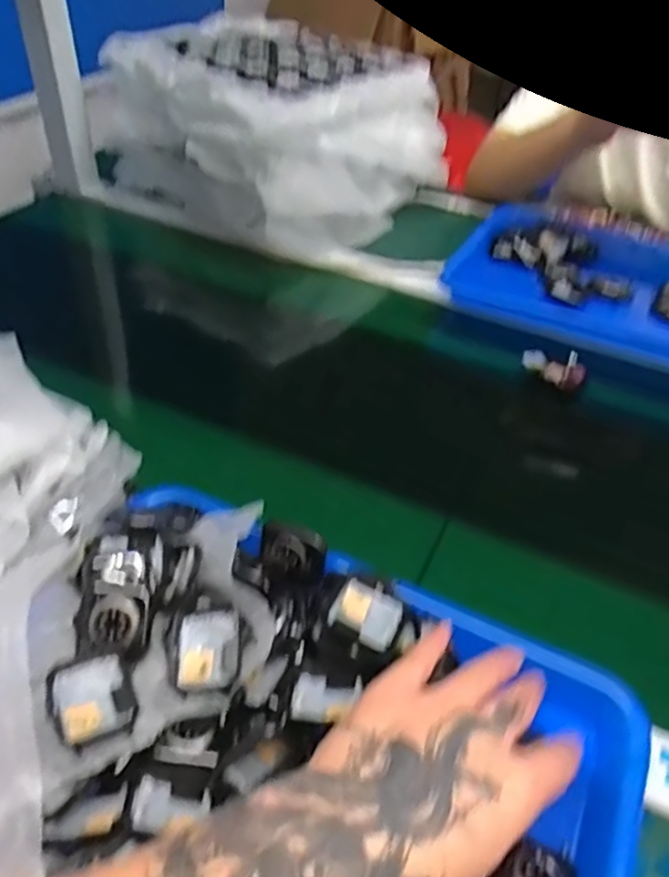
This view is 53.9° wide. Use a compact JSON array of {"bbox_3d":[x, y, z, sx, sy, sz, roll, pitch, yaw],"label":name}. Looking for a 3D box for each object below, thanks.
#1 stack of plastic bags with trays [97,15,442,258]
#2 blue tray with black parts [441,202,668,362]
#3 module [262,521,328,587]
[{"bbox_3d":[-0.071,-0.409,0.859,0.352,0.171,0.321,30,49,25],"label":"stack of plastic bags with trays"},{"bbox_3d":[0.314,-0.175,0.735,0.330,0.042,0.223,19,45,16],"label":"blue tray with black parts"},{"bbox_3d":[-0.025,0.070,0.410,0.044,0.030,0.020,15,7,16],"label":"module"}]

